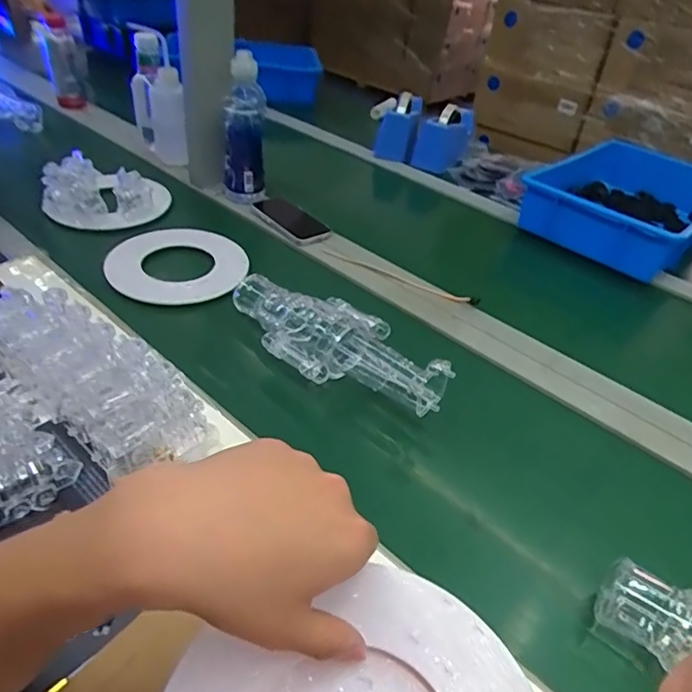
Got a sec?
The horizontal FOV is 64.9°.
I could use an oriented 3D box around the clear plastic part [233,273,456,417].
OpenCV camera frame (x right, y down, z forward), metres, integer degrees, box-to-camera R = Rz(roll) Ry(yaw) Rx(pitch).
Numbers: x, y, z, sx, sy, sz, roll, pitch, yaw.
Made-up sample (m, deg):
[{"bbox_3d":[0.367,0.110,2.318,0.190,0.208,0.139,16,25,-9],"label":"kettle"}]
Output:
[{"bbox_3d":[-0.014,-0.011,0.642,0.293,0.061,0.119,30,45,25],"label":"clear plastic part"}]

